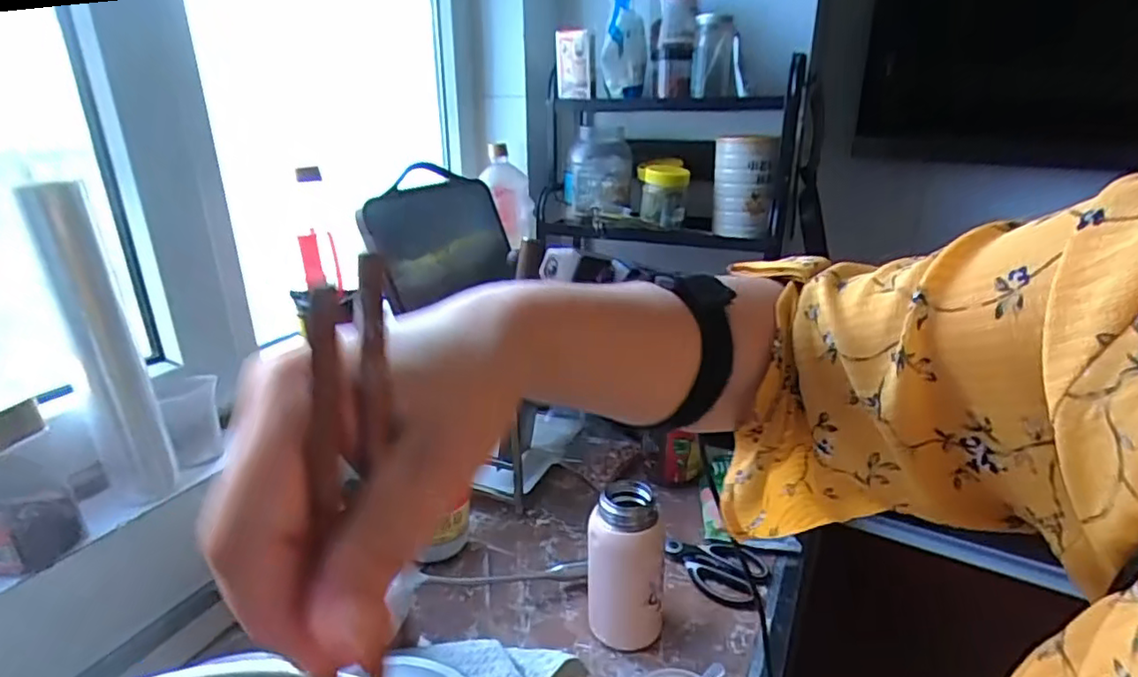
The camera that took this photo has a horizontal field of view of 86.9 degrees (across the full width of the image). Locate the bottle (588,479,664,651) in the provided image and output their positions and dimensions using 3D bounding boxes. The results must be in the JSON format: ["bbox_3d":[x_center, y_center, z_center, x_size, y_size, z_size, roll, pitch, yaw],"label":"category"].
[{"bbox_3d":[0.057,0.238,0.621,0.074,0.167,0.059,0,21,0],"label":"bottle"}]

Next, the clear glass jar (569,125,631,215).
[{"bbox_3d":[0.054,-0.281,0.998,0.100,0.133,0.109,0,21,0],"label":"clear glass jar"}]

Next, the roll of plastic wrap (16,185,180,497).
[{"bbox_3d":[-0.427,0.008,0.551,0.050,0.287,0.055,-19,28,-41],"label":"roll of plastic wrap"}]

